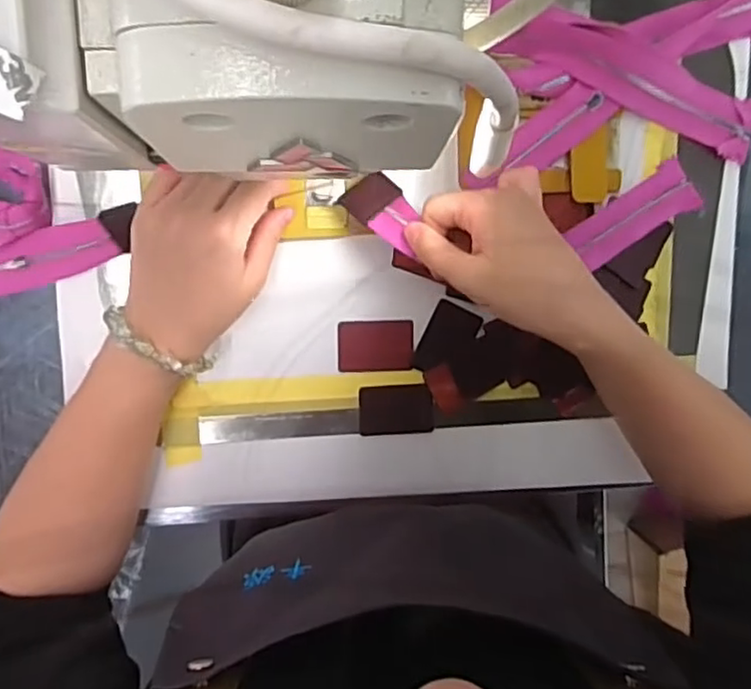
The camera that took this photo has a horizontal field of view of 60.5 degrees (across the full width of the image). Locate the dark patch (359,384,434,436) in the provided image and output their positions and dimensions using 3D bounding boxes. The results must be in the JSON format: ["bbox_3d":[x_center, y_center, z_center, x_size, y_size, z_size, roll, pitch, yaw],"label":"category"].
[{"bbox_3d":[0.015,0.046,0.447,0.051,0.004,0.034,-2,98,-8],"label":"dark patch"}]

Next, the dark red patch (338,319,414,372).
[{"bbox_3d":[0.000,0.001,0.439,0.051,0.005,0.034,-1,98,-8],"label":"dark red patch"}]

